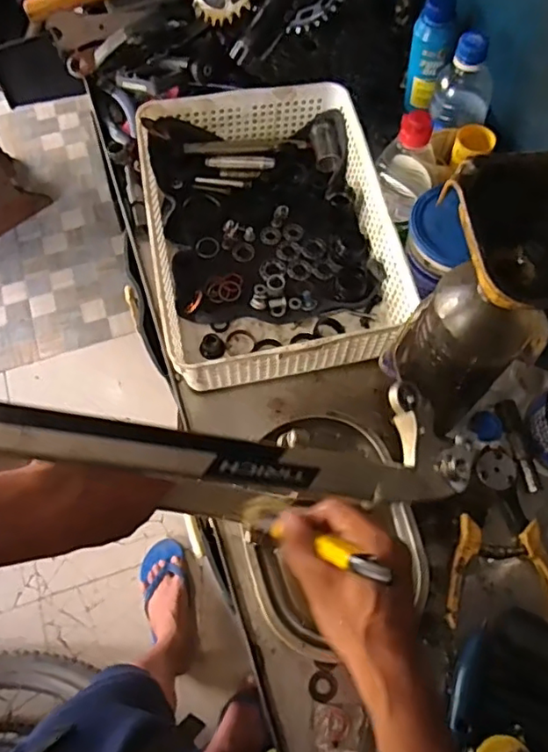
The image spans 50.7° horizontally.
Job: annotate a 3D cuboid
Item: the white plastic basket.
[{"bbox_3d":[-0.006,-0.161,0.634,0.247,0.079,0.332,-11,72,-5],"label":"white plastic basket"}]

